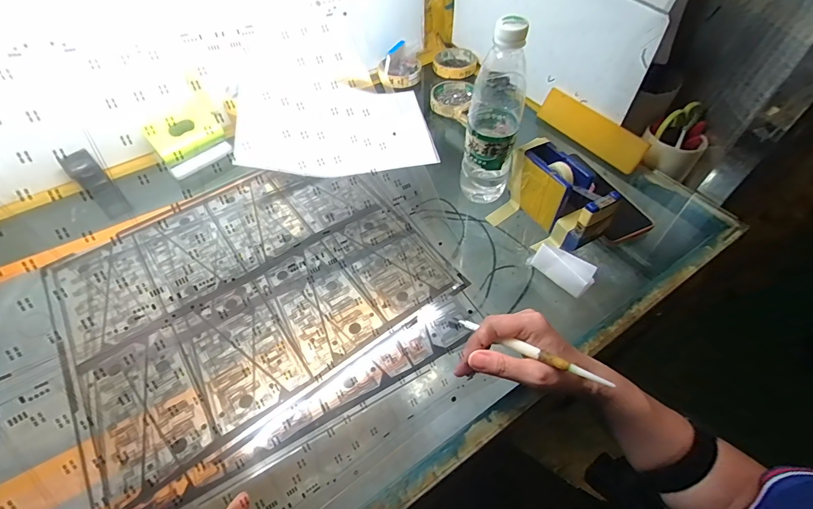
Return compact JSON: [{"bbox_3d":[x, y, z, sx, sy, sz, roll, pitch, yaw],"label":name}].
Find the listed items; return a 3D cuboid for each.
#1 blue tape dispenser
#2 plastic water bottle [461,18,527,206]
[{"bbox_3d":[0.191,-0.068,0.492,0.055,0.092,0.129,-25,55,-16],"label":"blue tape dispenser"},{"bbox_3d":[0.107,-0.165,0.473,0.058,0.224,0.072,15,54,14],"label":"plastic water bottle"}]

